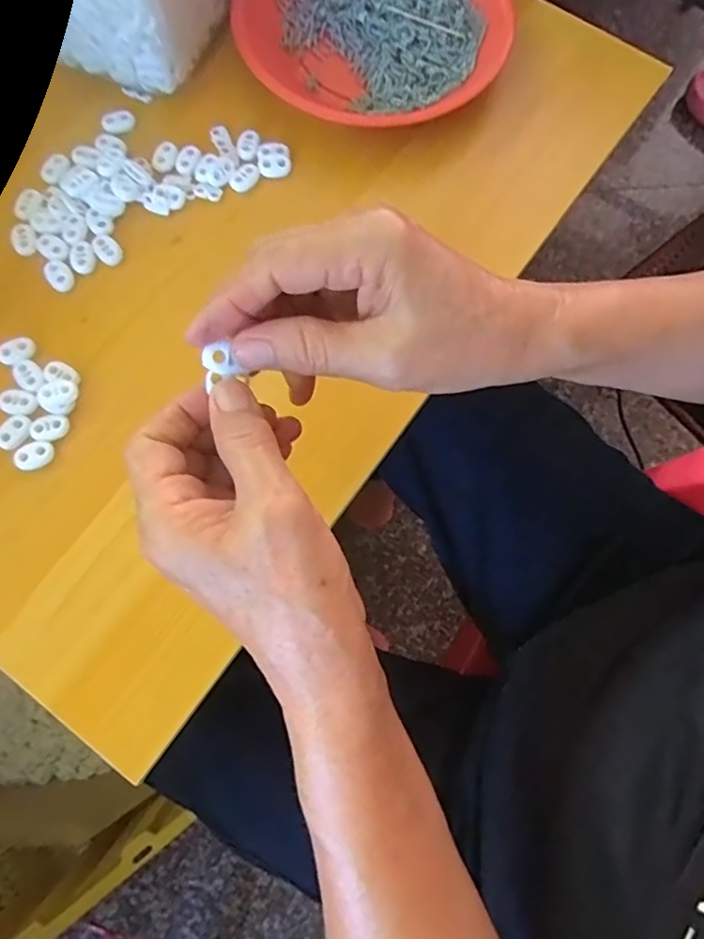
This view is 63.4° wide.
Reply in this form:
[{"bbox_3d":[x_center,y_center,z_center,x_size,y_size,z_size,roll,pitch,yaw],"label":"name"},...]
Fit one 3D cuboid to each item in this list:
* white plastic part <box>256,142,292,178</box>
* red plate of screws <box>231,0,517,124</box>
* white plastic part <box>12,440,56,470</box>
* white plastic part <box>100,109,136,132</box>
[{"bbox_3d":[-0.055,-0.215,0.397,0.023,0.006,0.025,0,75,0],"label":"white plastic part"},{"bbox_3d":[0.014,-0.327,0.416,0.192,0.027,0.181,0,75,0],"label":"red plate of screws"},{"bbox_3d":[-0.187,-0.008,0.336,0.022,0.004,0.015,-26,76,-7],"label":"white plastic part"},{"bbox_3d":[-0.165,-0.246,0.403,0.023,0.006,0.014,-24,76,-7],"label":"white plastic part"}]

